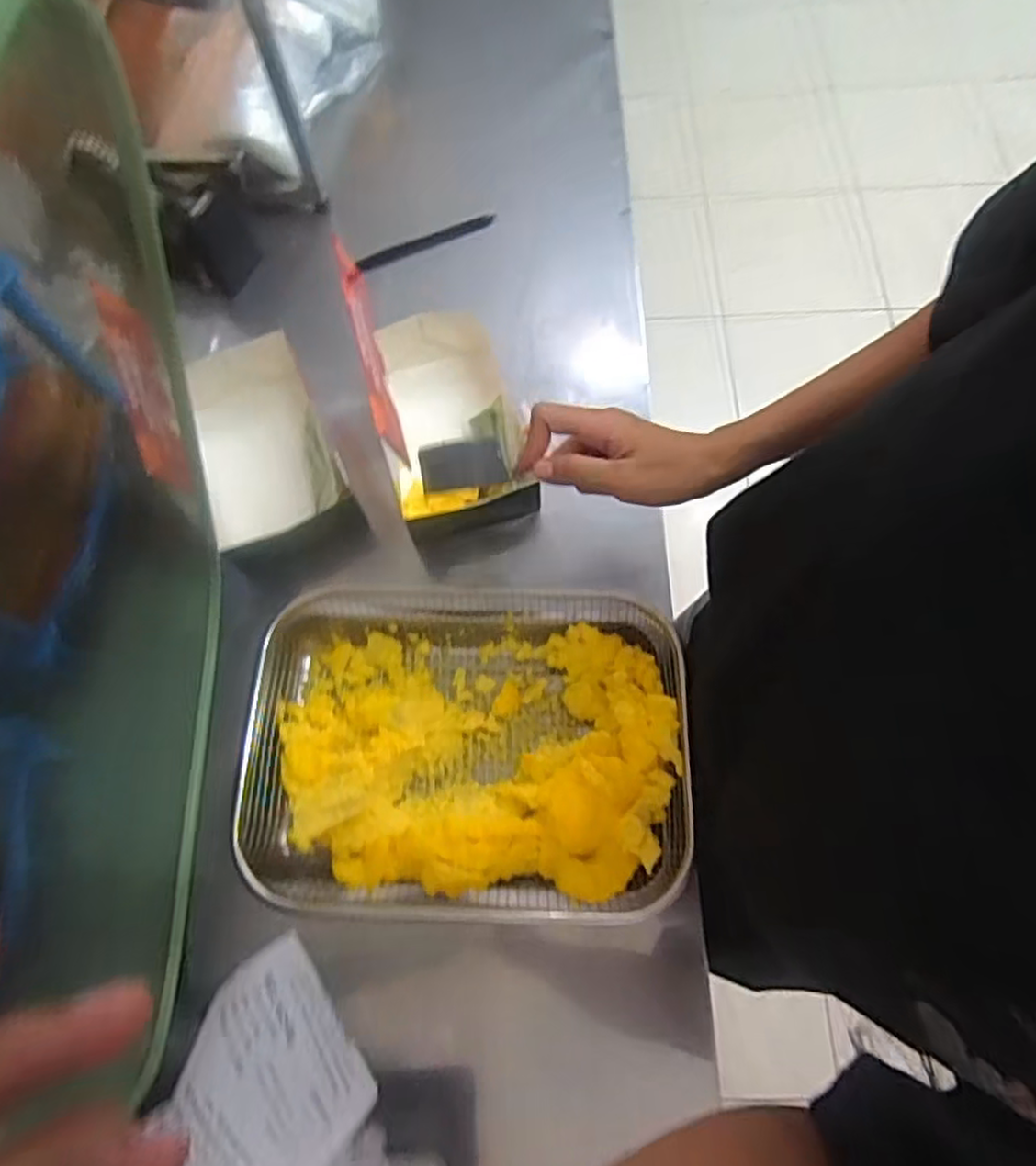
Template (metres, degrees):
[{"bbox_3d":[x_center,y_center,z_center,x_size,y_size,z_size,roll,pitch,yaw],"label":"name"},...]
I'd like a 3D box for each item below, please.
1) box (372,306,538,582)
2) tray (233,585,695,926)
[{"bbox_3d":[-0.054,-0.127,0.588,0.108,0.069,0.210,-11,76,-3],"label":"box"},{"bbox_3d":[-0.036,0.113,0.486,0.299,0.062,0.219,2,69,2],"label":"tray"}]

